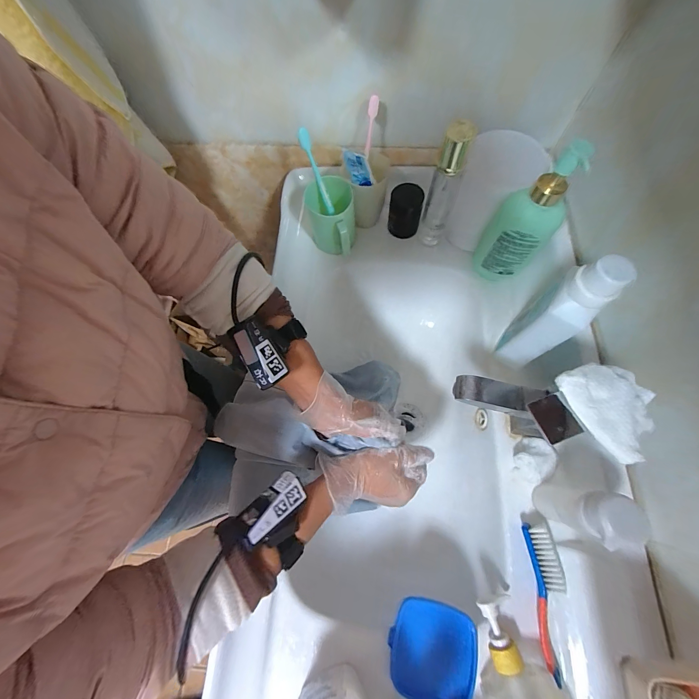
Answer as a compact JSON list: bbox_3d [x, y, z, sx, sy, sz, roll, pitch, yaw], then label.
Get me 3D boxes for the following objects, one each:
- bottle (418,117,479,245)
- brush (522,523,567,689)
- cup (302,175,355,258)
[{"bbox_3d":[0.139,-0.233,0.446,0.042,0.190,0.034,19,72,9],"label":"bottle"},{"bbox_3d":[0.229,0.285,0.344,0.031,0.032,0.143,0,70,2],"label":"brush"},{"bbox_3d":[-0.030,-0.214,0.503,0.075,0.095,0.099,-6,70,0],"label":"cup"}]

